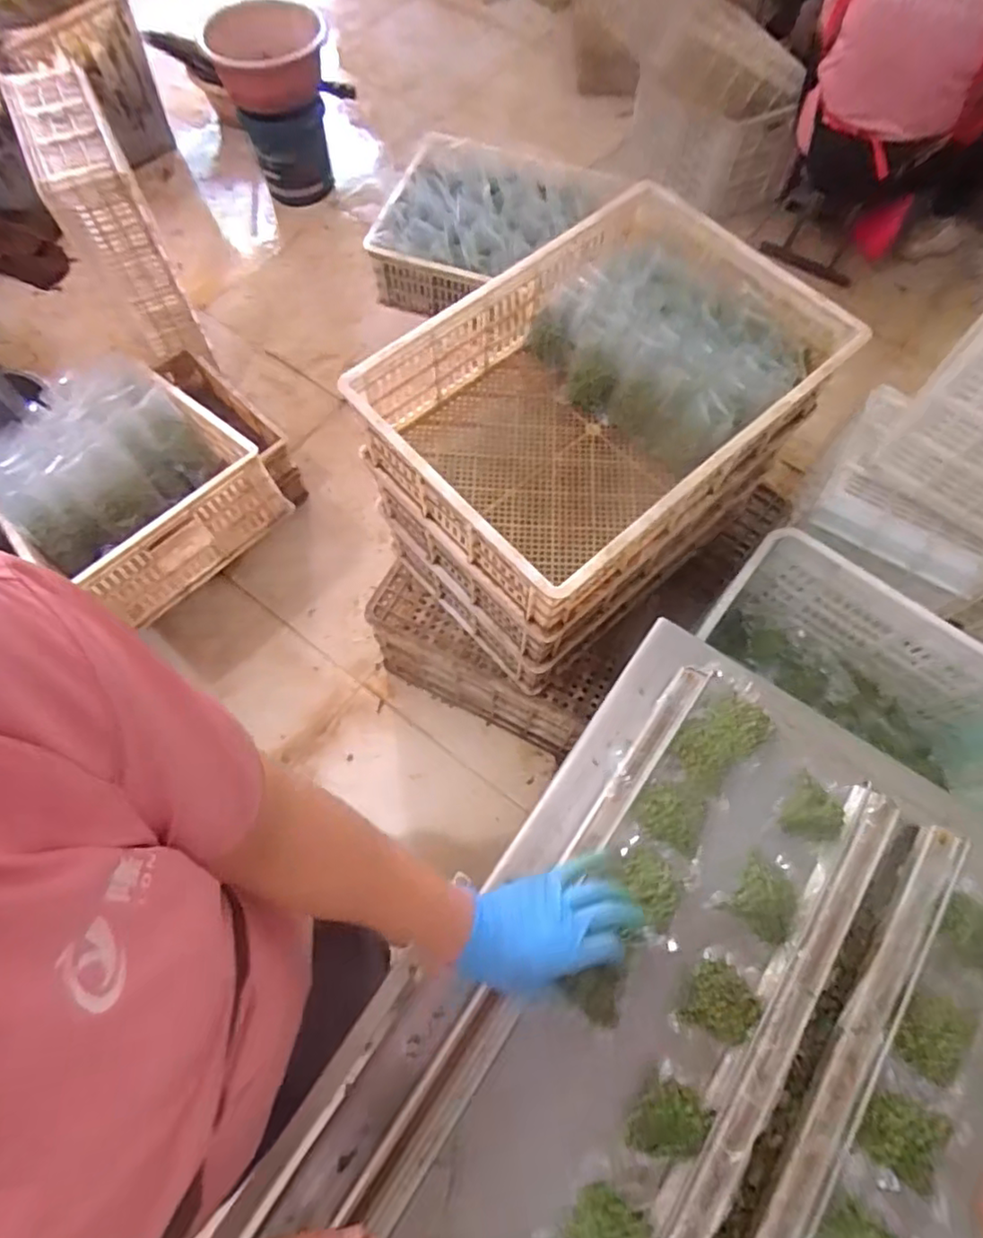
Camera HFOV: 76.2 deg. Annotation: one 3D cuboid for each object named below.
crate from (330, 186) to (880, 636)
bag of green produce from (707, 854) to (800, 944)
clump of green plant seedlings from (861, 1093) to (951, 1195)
[{"bbox_3d":[0.178,-0.354,1.004,0.678,0.192,0.470,-39,74,-15],"label":"crate"},{"bbox_3d":[0.254,0.269,0.593,0.071,0.038,0.066,-37,73,-14],"label":"bag of green produce"},{"bbox_3d":[0.352,0.440,0.532,0.059,0.015,0.059,30,71,10],"label":"clump of green plant seedlings"}]

